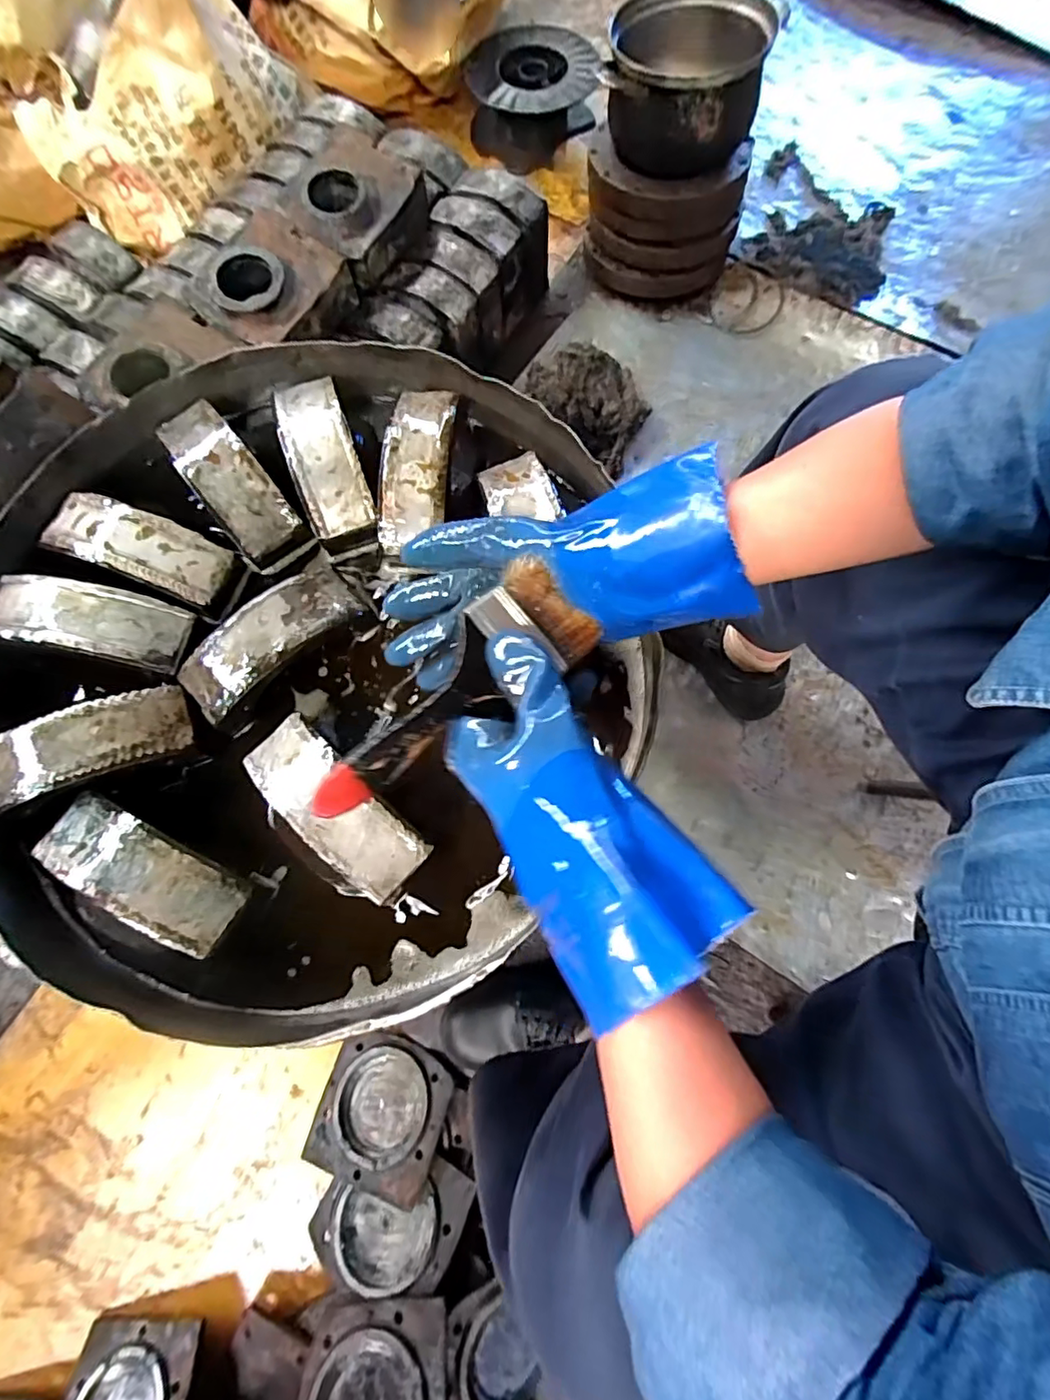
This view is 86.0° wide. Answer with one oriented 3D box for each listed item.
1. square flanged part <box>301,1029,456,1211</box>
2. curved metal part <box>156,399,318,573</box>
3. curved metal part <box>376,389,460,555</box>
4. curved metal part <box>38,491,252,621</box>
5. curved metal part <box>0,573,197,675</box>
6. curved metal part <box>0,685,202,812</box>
[{"bbox_3d":[-0.182,0.521,0.717,0.162,0.013,0.155,7,54,19],"label":"square flanged part"},{"bbox_3d":[-0.269,-0.199,0.515,0.061,0.040,0.161,-37,91,-10],"label":"curved metal part"},{"bbox_3d":[-0.097,-0.207,0.503,0.060,0.035,0.150,5,75,1],"label":"curved metal part"},{"bbox_3d":[-0.343,-0.134,0.508,0.157,0.057,0.062,21,76,5],"label":"curved metal part"},{"bbox_3d":[-0.362,-0.065,0.469,0.143,0.031,0.059,10,75,2],"label":"curved metal part"},{"bbox_3d":[-0.354,0.039,0.444,0.160,0.033,0.062,-19,76,-6],"label":"curved metal part"}]

